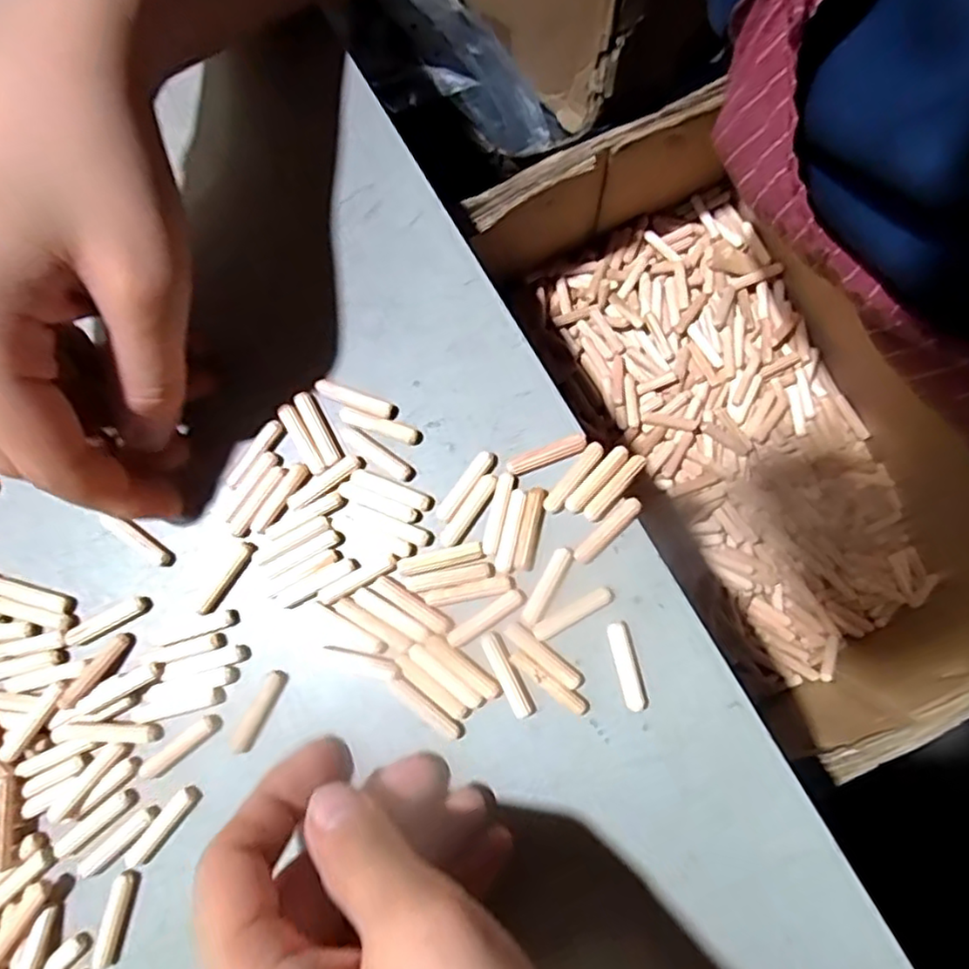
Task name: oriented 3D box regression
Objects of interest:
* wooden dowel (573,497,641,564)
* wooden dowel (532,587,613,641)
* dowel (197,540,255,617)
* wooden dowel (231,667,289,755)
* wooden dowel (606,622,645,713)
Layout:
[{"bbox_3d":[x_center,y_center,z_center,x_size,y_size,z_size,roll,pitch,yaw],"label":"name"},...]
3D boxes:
[{"bbox_3d":[0.043,0.016,0.227,0.029,0.004,0.006,-44,82,-5],"label":"wooden dowel"},{"bbox_3d":[0.030,0.044,0.223,0.030,0.004,0.006,-28,81,-2],"label":"wooden dowel"},{"bbox_3d":[-0.091,0.033,0.230,0.005,0.004,0.029,34,84,7],"label":"dowel"},{"bbox_3d":[-0.078,0.078,0.225,0.007,0.006,0.029,28,83,6],"label":"wooden dowel"},{"bbox_3d":[0.048,0.062,0.222,0.007,0.004,0.029,-13,81,0],"label":"wooden dowel"}]

